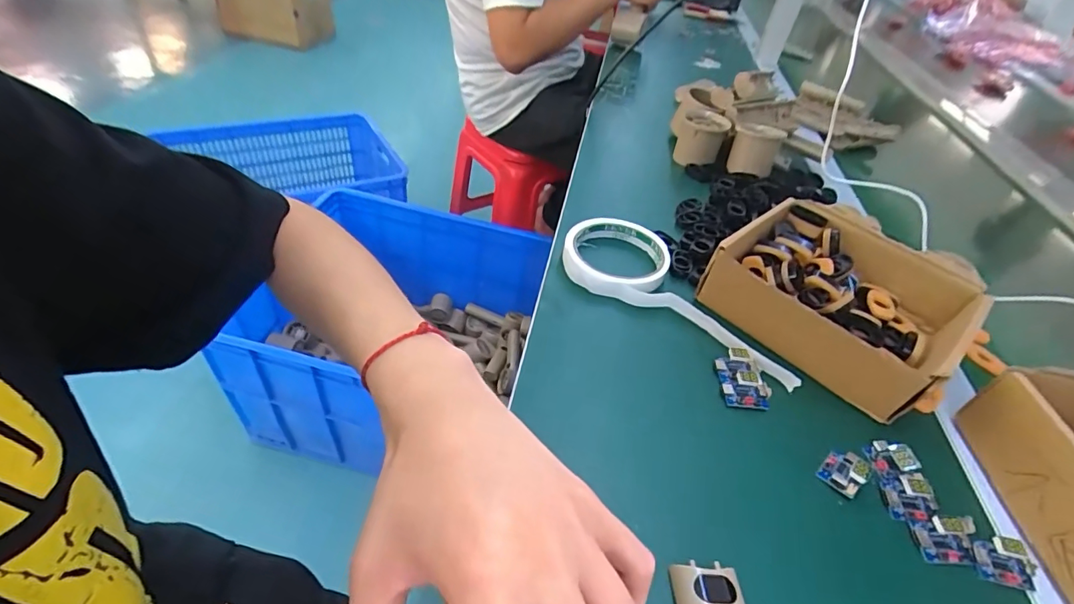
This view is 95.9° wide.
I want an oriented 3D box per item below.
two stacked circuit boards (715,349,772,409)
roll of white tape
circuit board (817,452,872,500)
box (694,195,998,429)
[{"bbox_3d":[0.146,0.054,0.345,0.031,0.013,0.043,5,44,-5],"label":"two stacked circuit boards"},{"bbox_3d":[0.123,-0.013,0.412,0.208,0.025,0.091,29,47,19],"label":"roll of white tape"},{"bbox_3d":[0.191,0.104,0.300,0.027,0.010,0.023,-30,56,-34],"label":"circuit board"},{"bbox_3d":[0.243,-0.006,0.388,0.153,0.055,0.174,-31,57,-34],"label":"box"}]

